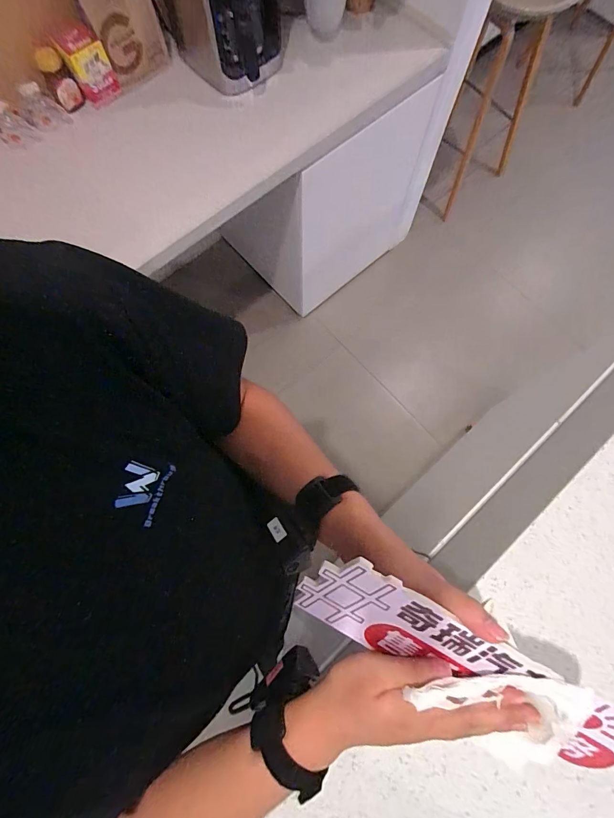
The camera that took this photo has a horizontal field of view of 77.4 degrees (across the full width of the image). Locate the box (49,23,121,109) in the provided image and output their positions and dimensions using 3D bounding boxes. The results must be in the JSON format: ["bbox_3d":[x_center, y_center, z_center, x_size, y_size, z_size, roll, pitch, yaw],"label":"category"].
[{"bbox_3d":[-0.514,-0.805,0.904,0.101,0.125,0.061,-25,76,-6],"label":"box"}]

